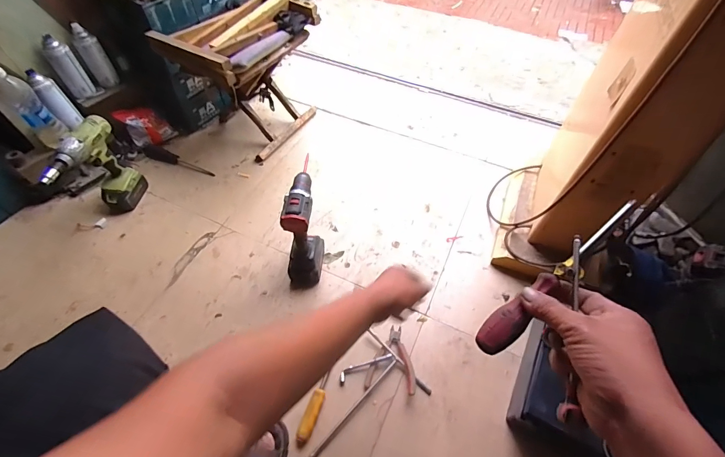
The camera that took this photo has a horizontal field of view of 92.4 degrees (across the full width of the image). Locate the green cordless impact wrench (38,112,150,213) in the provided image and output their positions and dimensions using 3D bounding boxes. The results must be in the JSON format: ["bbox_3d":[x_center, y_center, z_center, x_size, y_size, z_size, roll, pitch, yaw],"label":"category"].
[{"bbox_3d":[-0.699,-0.141,0.921,0.073,0.248,0.232,10,55,7],"label":"green cordless impact wrench"}]

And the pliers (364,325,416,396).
[{"bbox_3d":[0.067,0.282,0.758,0.099,0.032,0.139,9,55,6],"label":"pliers"}]

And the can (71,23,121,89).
[{"bbox_3d":[-0.771,-0.493,1.001,0.060,0.149,0.065,-27,59,-18],"label":"can"}]

